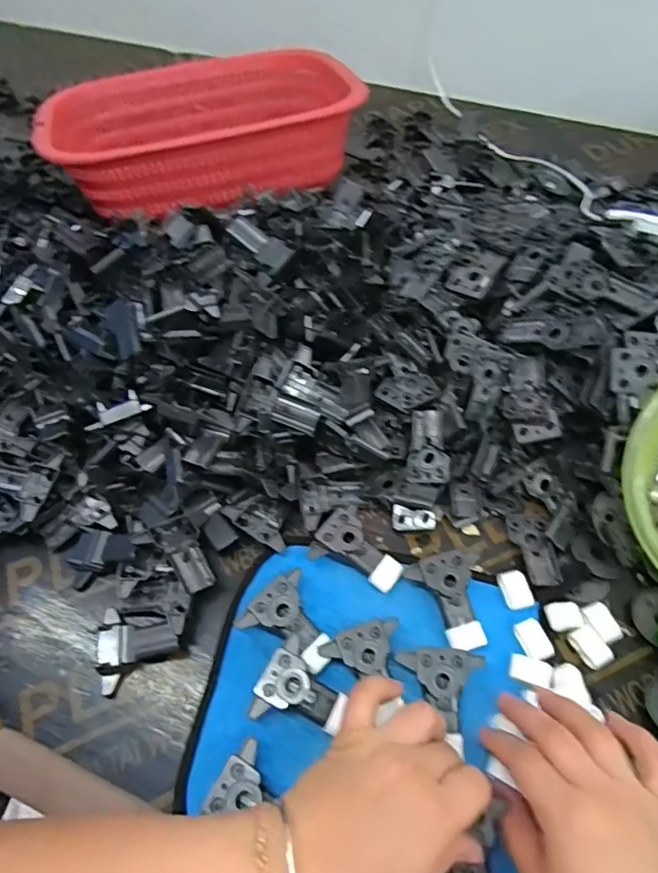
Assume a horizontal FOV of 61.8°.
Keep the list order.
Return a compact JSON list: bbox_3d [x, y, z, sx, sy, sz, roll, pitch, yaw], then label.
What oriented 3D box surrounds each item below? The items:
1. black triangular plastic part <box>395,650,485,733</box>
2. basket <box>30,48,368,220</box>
[{"bbox_3d":[0.071,0.158,0.366,0.050,0.019,0.045,26,63,17],"label":"black triangular plastic part"},{"bbox_3d":[-0.148,-0.363,0.633,0.333,0.086,0.238,-18,60,-9],"label":"basket"}]

